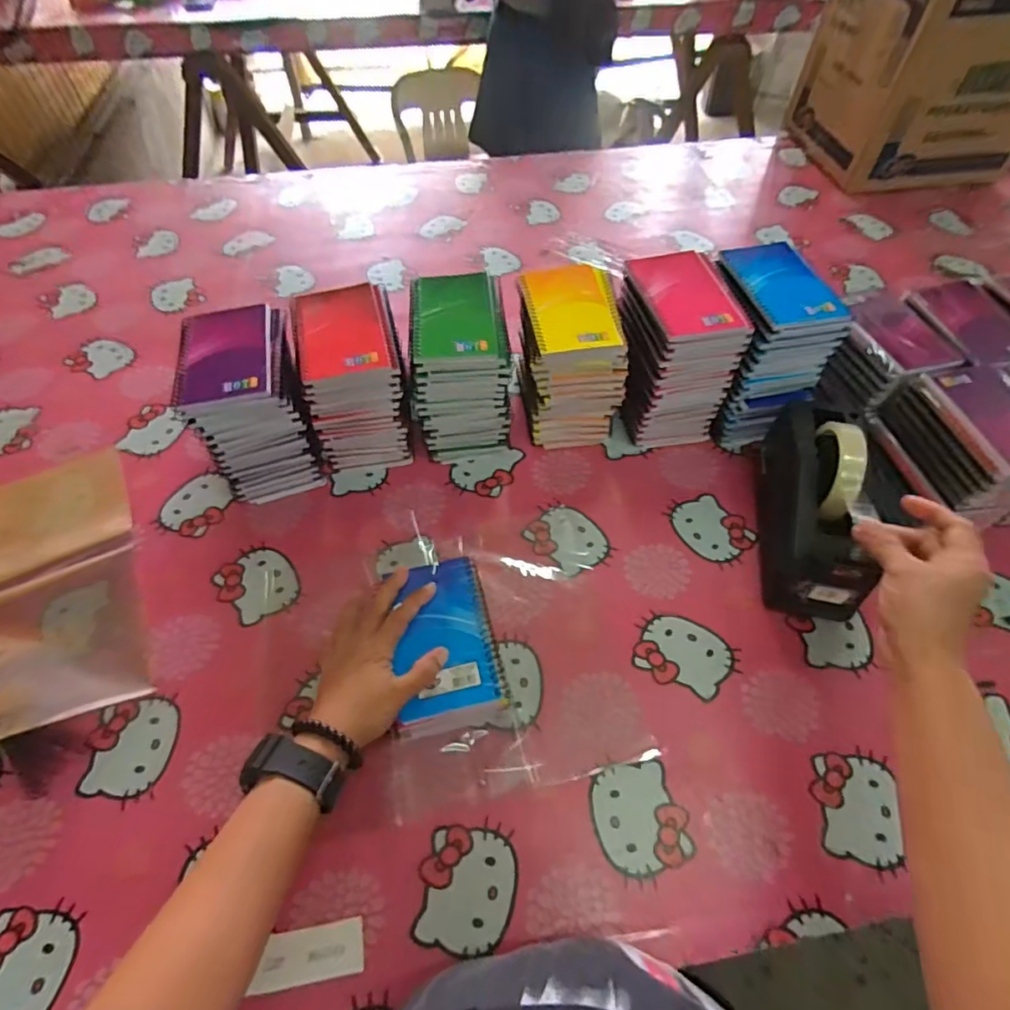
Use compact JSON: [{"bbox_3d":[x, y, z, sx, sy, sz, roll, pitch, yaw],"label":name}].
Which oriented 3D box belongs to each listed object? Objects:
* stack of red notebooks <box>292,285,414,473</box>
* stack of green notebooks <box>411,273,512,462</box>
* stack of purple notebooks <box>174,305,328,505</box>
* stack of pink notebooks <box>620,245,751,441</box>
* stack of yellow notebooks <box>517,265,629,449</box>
[{"bbox_3d":[-0.161,-0.133,0.595,0.100,0.158,0.125,-11,58,-6],"label":"stack of red notebooks"},{"bbox_3d":[-0.047,-0.149,0.605,0.099,0.156,0.131,-5,57,-2],"label":"stack of green notebooks"},{"bbox_3d":[-0.261,-0.105,0.579,0.095,0.156,0.128,-14,58,-8],"label":"stack of purple notebooks"},{"bbox_3d":[0.186,-0.171,0.617,0.098,0.167,0.131,-9,58,-5],"label":"stack of pink notebooks"},{"bbox_3d":[0.071,-0.166,0.622,0.097,0.161,0.132,-7,57,-4],"label":"stack of yellow notebooks"}]

